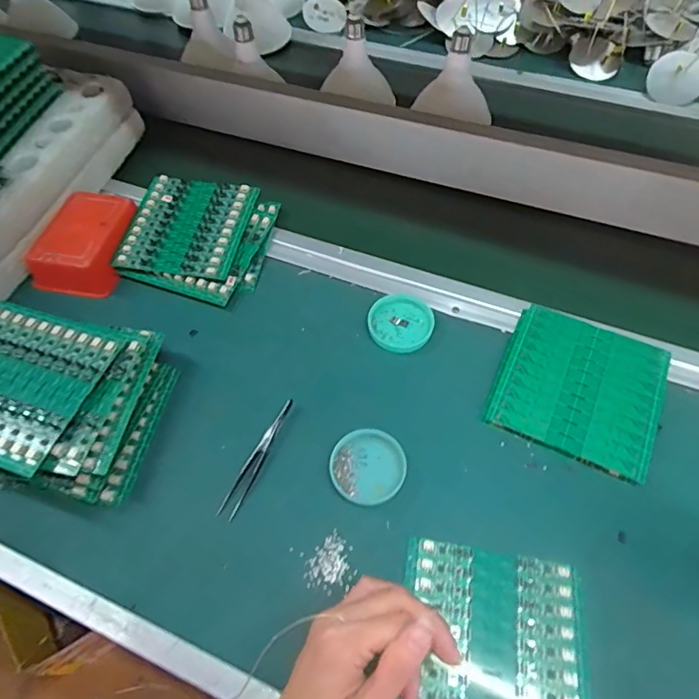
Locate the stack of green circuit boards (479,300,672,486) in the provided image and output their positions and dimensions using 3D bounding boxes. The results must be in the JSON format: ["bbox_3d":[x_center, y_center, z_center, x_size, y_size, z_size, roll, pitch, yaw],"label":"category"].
[{"bbox_3d":[0.214,0.035,0.465,0.139,0.020,0.136,24,61,16],"label":"stack of green circuit boards"}]

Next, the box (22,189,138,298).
[{"bbox_3d":[-0.307,-0.123,0.573,0.098,0.043,0.128,5,58,5],"label":"box"}]

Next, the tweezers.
[{"bbox_3d":[-0.082,0.095,0.443,0.016,0.012,0.117,20,60,14],"label":"tweezers"}]

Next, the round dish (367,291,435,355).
[{"bbox_3d":[0.054,-0.029,0.519,0.065,0.014,0.063,-1,57,2],"label":"round dish"}]

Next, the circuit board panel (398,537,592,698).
[{"bbox_3d":[0.105,0.221,0.360,0.134,0.004,0.136,8,58,8],"label":"circuit board panel"}]

